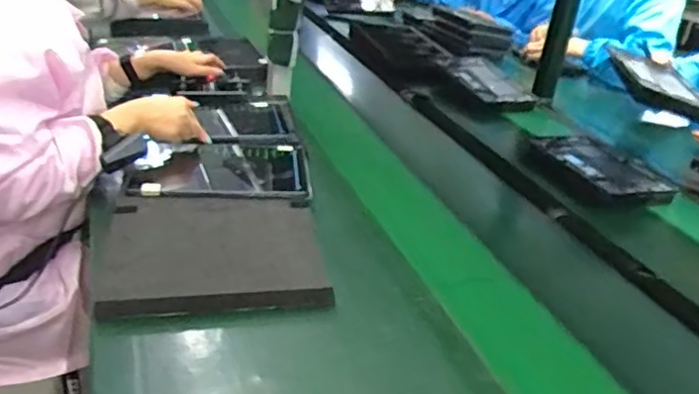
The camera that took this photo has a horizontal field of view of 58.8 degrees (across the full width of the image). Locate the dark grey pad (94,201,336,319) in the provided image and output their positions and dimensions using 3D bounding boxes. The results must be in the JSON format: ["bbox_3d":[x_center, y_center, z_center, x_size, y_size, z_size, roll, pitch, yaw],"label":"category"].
[{"bbox_3d":[-0.168,0.071,0.773,0.262,0.033,0.205,1,29,-11],"label":"dark grey pad"}]

